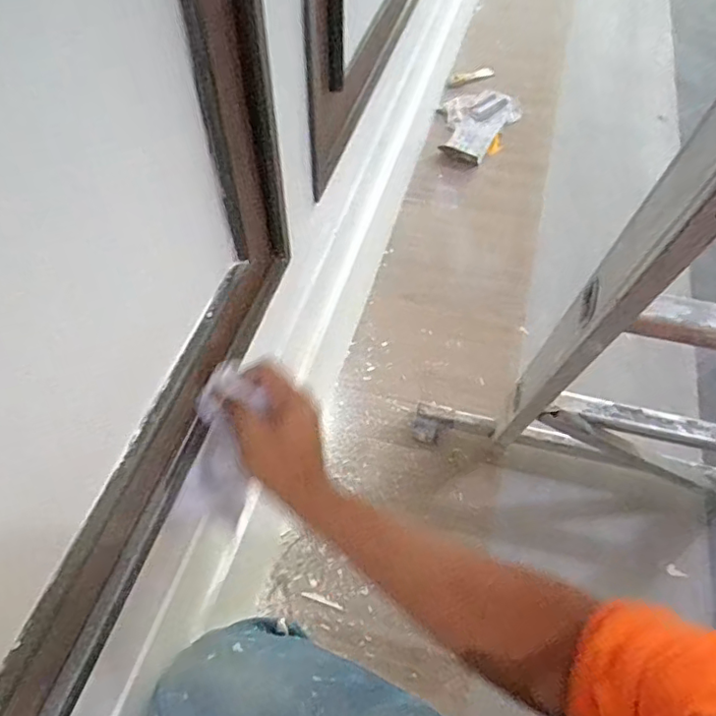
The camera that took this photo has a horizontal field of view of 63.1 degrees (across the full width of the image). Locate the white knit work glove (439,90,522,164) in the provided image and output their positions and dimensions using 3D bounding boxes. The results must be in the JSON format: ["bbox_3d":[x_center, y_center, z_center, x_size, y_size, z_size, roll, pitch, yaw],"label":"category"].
[{"bbox_3d":[0.273,-0.575,1.408,0.177,0.034,0.275,31,61,18],"label":"white knit work glove"}]

